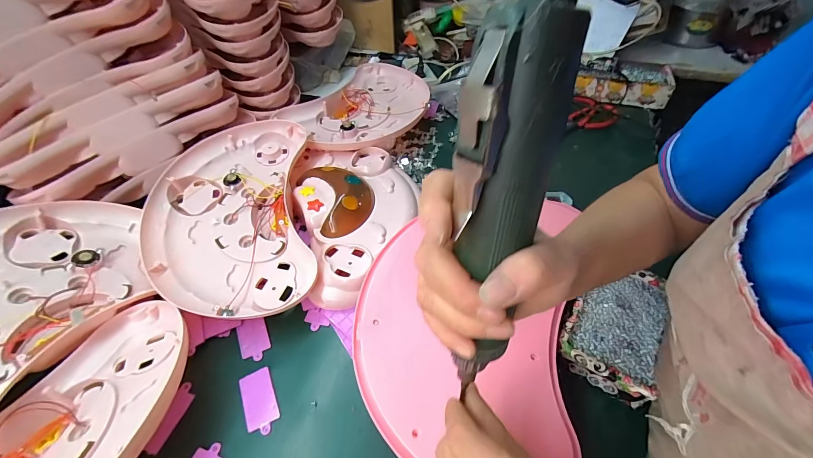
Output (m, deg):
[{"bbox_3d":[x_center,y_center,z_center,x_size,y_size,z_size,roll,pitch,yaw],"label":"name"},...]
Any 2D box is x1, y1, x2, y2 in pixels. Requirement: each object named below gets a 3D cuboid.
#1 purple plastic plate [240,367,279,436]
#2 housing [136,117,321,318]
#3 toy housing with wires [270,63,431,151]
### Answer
[{"bbox_3d":[-0.159,0.185,0.385,0.033,0.004,0.066,-21,49,-15],"label":"purple plastic plate"},{"bbox_3d":[-0.252,-0.021,0.509,0.224,0.070,0.330,-11,47,-6],"label":"housing"},{"bbox_3d":[-0.079,-0.245,0.705,0.233,0.039,0.327,21,52,22],"label":"toy housing with wires"}]

